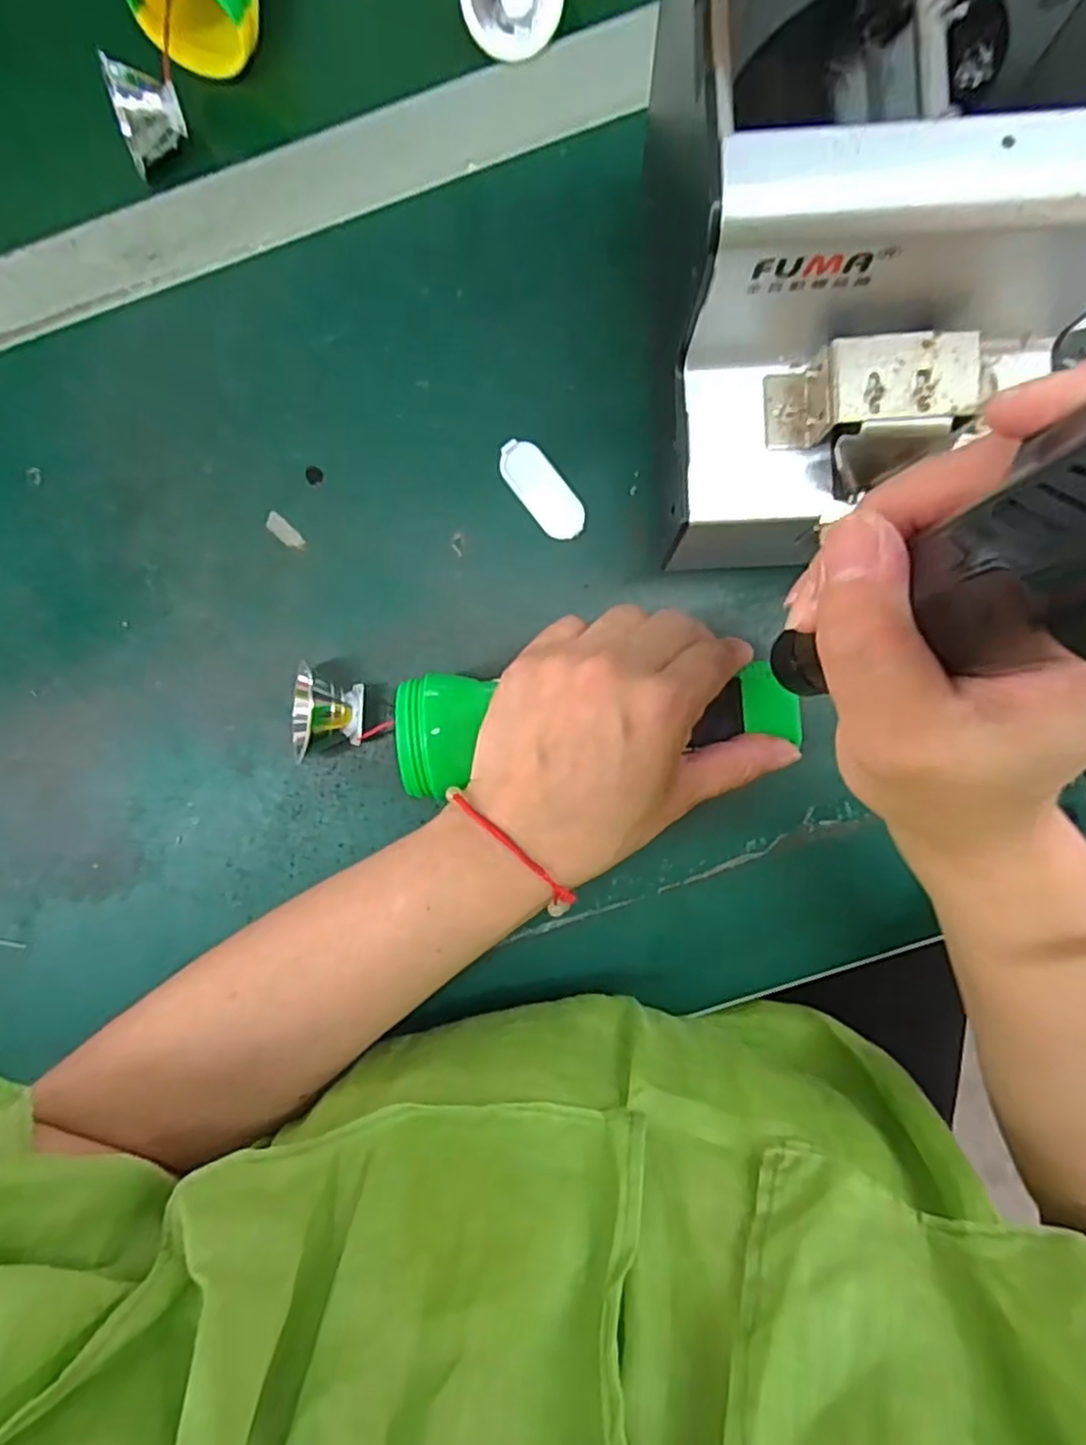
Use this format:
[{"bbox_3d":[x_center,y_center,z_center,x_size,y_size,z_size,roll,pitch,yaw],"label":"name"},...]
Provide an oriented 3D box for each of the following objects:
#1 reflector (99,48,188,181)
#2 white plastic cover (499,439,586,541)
[{"bbox_3d":[-0.180,-0.278,0.325,0.025,0.031,0.035,-9,89,3],"label":"reflector"},{"bbox_3d":[0.000,-0.107,0.325,0.021,0.004,0.051,-37,88,2],"label":"white plastic cover"}]

